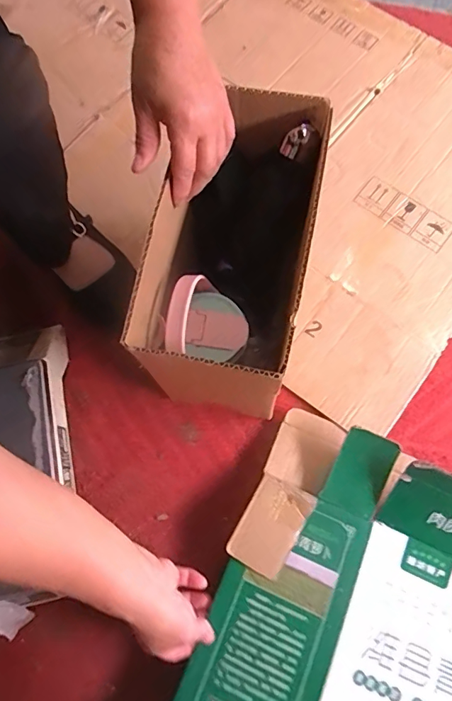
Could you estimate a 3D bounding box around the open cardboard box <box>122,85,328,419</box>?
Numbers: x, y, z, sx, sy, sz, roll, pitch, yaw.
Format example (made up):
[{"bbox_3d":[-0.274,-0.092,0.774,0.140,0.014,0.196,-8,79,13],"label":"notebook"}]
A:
[{"bbox_3d":[0.010,-0.094,0.460,0.128,0.156,0.267,11,73,4],"label":"open cardboard box"}]

